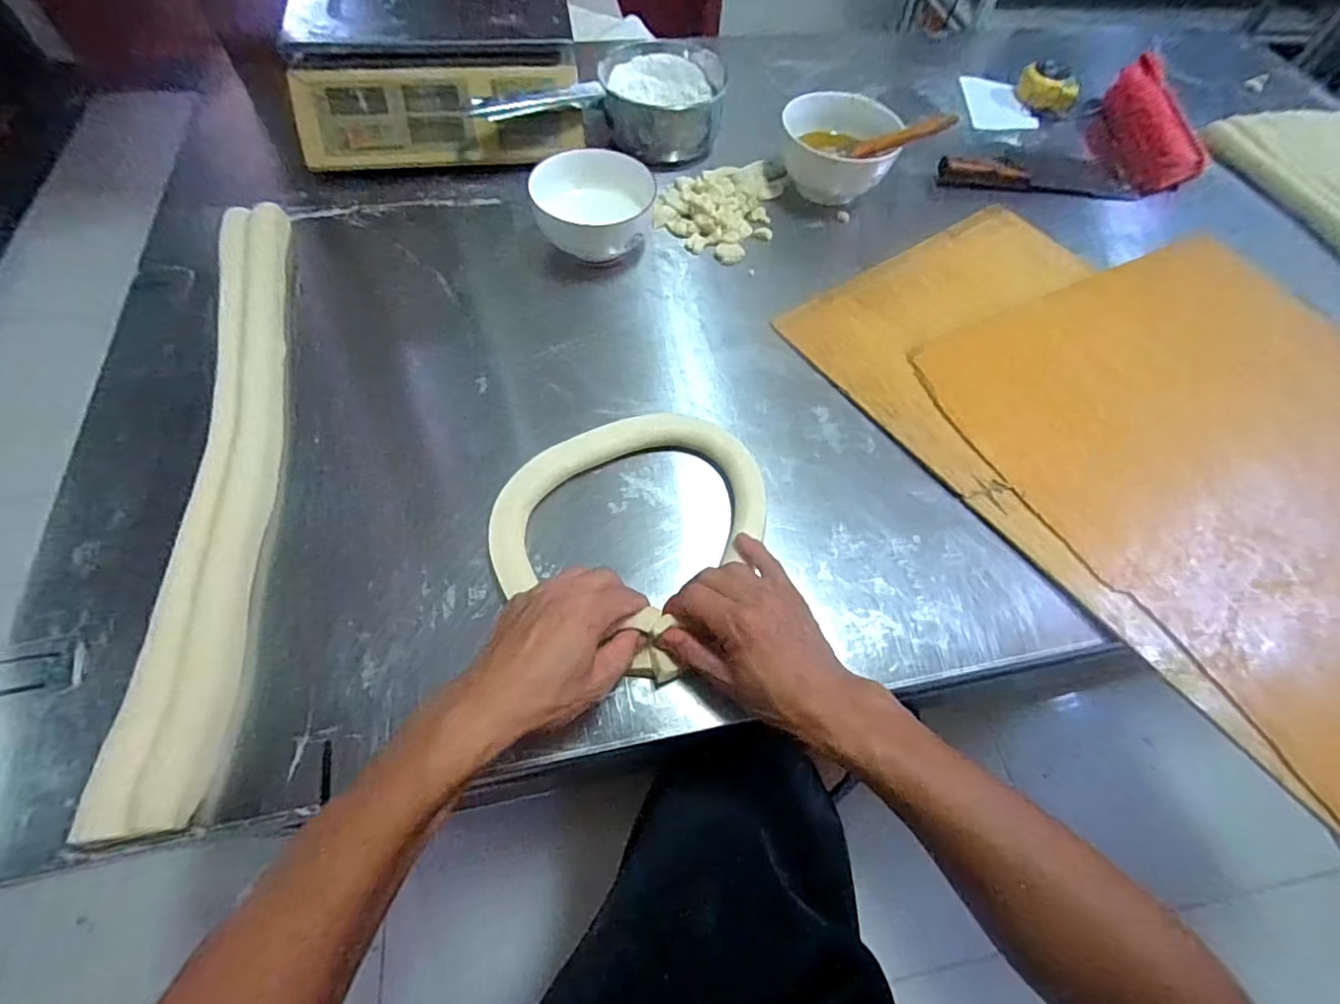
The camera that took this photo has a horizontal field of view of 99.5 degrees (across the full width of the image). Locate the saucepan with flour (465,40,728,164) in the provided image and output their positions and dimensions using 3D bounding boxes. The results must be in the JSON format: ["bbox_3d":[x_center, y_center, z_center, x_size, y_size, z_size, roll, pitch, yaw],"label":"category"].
[{"bbox_3d":[-0.085,-0.518,0.746,0.312,0.080,0.158,-6,60,-6],"label":"saucepan with flour"}]

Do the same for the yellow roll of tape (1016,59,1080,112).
[{"bbox_3d":[0.581,-0.633,0.872,0.075,0.050,0.072,2,61,-3],"label":"yellow roll of tape"}]

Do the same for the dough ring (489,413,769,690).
[{"bbox_3d":[-0.033,0.008,0.480,0.201,0.029,0.215,1,60,-2],"label":"dough ring"}]

